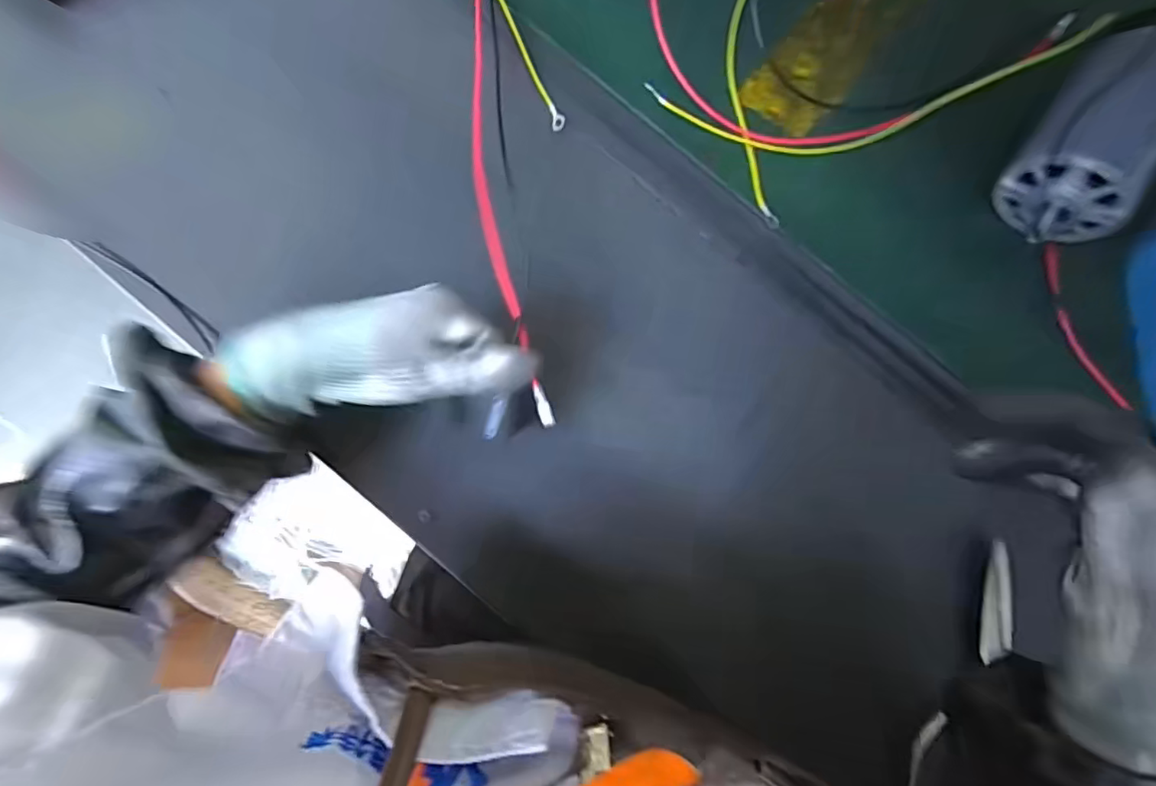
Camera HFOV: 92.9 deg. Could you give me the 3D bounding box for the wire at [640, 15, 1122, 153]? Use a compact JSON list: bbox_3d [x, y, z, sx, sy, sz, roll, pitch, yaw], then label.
[{"bbox_3d":[0.218,-0.218,0.404,0.322,0.063,0.057,-6,83,-6],"label":"wire"}]

